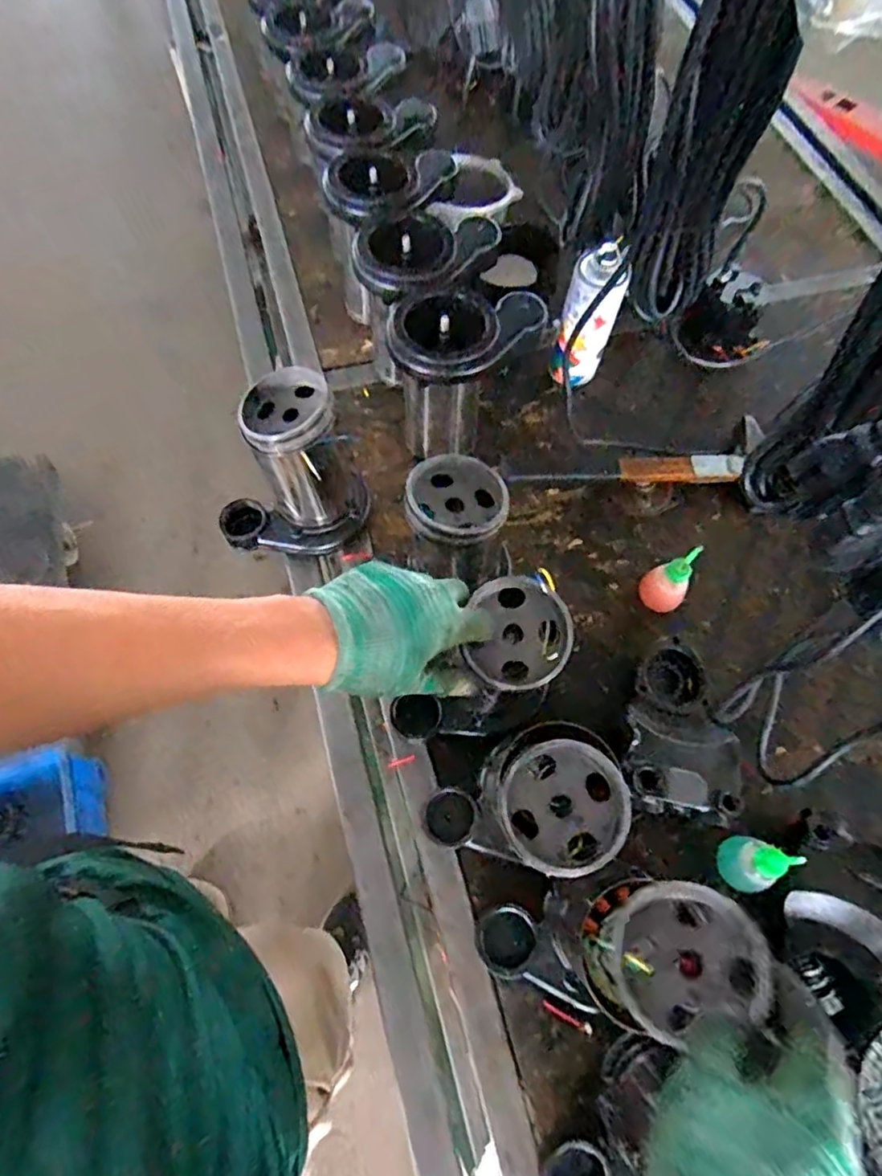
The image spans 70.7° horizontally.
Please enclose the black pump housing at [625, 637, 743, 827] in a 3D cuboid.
[{"bbox_3d":[0.236,0.134,0.624,0.116,0.067,0.184,10,65,3],"label":"black pump housing"}]

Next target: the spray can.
[{"bbox_3d":[0.183,-0.332,0.777,0.064,0.165,0.055,21,66,8],"label":"spray can"}]

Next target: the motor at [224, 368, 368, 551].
[{"bbox_3d":[-0.170,-0.131,0.672,0.160,0.199,0.131,-10,66,-7],"label":"motor"}]

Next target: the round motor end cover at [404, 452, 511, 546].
[{"bbox_3d":[0.014,-0.079,0.553,0.088,0.029,0.098,7,65,2],"label":"round motor end cover"}]

